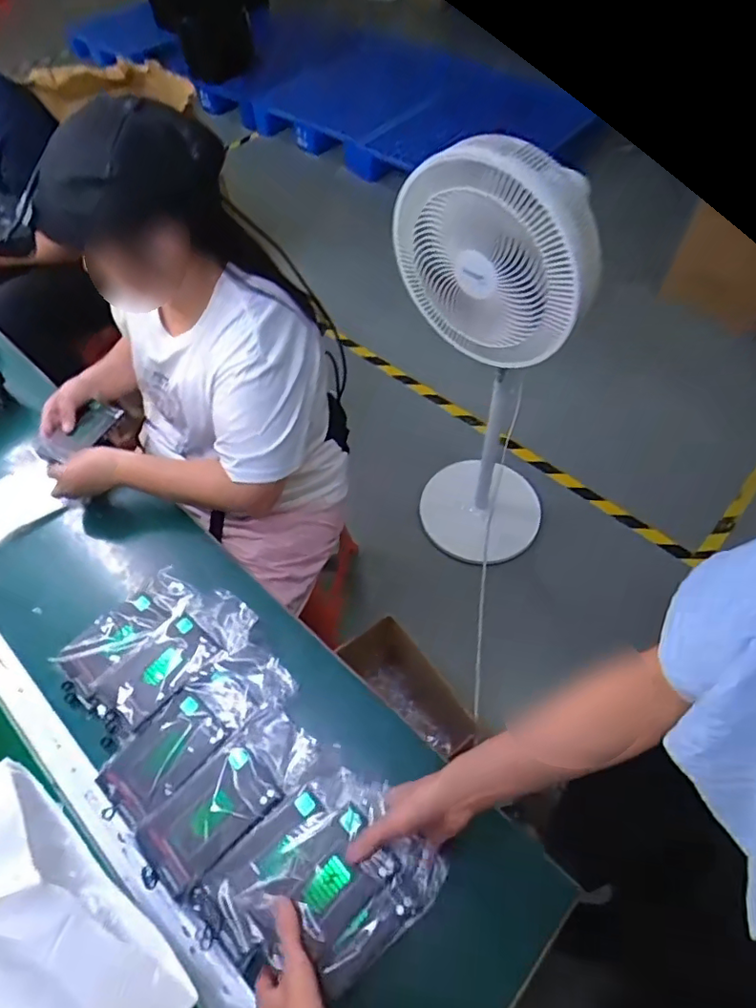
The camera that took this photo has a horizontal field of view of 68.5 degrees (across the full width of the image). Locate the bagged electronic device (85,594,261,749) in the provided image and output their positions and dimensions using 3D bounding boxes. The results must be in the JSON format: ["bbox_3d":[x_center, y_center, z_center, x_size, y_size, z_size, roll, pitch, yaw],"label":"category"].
[{"bbox_3d":[-0.271,0.206,0.726,0.111,0.053,0.233,35,64,22],"label":"bagged electronic device"}]

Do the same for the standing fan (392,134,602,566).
[{"bbox_3d":[0.293,-0.249,1.319,0.368,1.192,0.385,38,65,23],"label":"standing fan"}]

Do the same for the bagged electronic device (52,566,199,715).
[{"bbox_3d":[-0.345,0.180,0.756,0.093,0.048,0.201,34,64,21],"label":"bagged electronic device"}]

